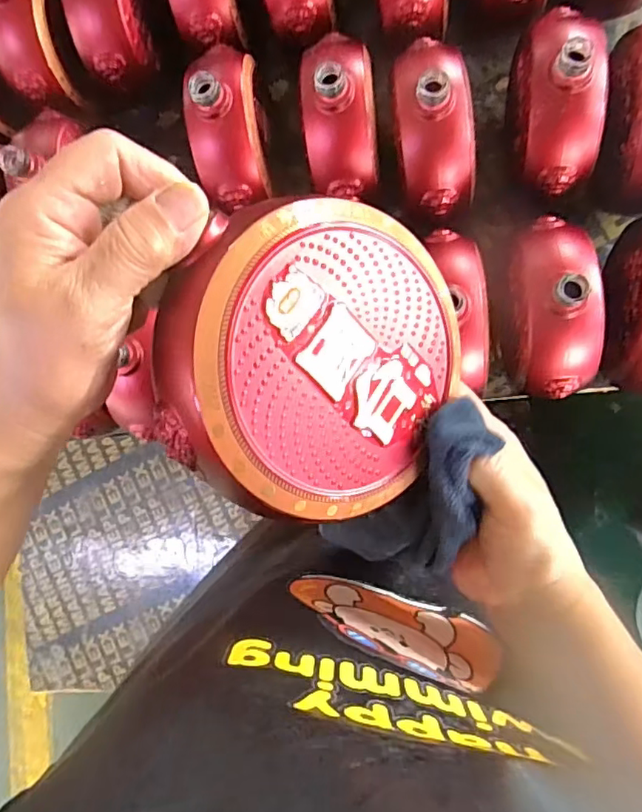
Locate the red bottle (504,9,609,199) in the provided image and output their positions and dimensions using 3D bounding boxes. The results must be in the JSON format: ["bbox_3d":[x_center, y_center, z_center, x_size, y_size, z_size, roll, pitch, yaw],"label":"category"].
[{"bbox_3d":[0.182,-0.235,0.439,0.066,0.083,0.130,-2,89,9],"label":"red bottle"}]

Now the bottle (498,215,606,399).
[{"bbox_3d":[0.172,-0.077,0.426,0.070,0.072,0.138,-4,89,9],"label":"bottle"}]

